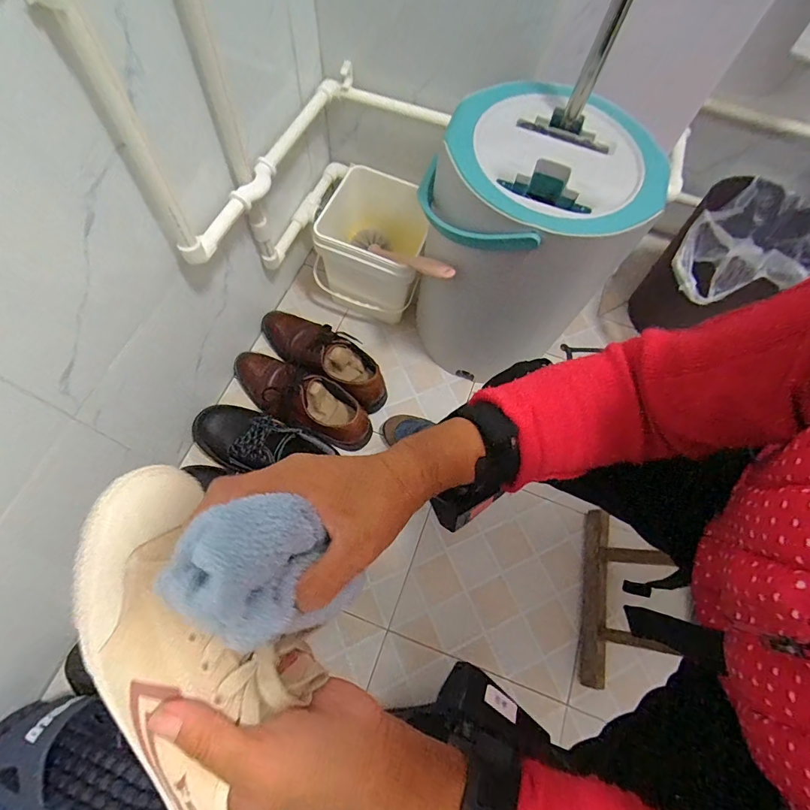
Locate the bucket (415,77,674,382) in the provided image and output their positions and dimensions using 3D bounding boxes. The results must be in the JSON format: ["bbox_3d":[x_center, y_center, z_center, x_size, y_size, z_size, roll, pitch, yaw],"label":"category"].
[{"bbox_3d":[0.180,-0.245,0.715,0.270,0.391,0.293,1,67,-3],"label":"bucket"}]

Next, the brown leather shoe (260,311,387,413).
[{"bbox_3d":[-0.157,-0.098,0.815,0.286,0.102,0.111,37,70,11],"label":"brown leather shoe"}]

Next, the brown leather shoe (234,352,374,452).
[{"bbox_3d":[-0.190,-0.015,0.772,0.285,0.089,0.106,29,69,9],"label":"brown leather shoe"}]

